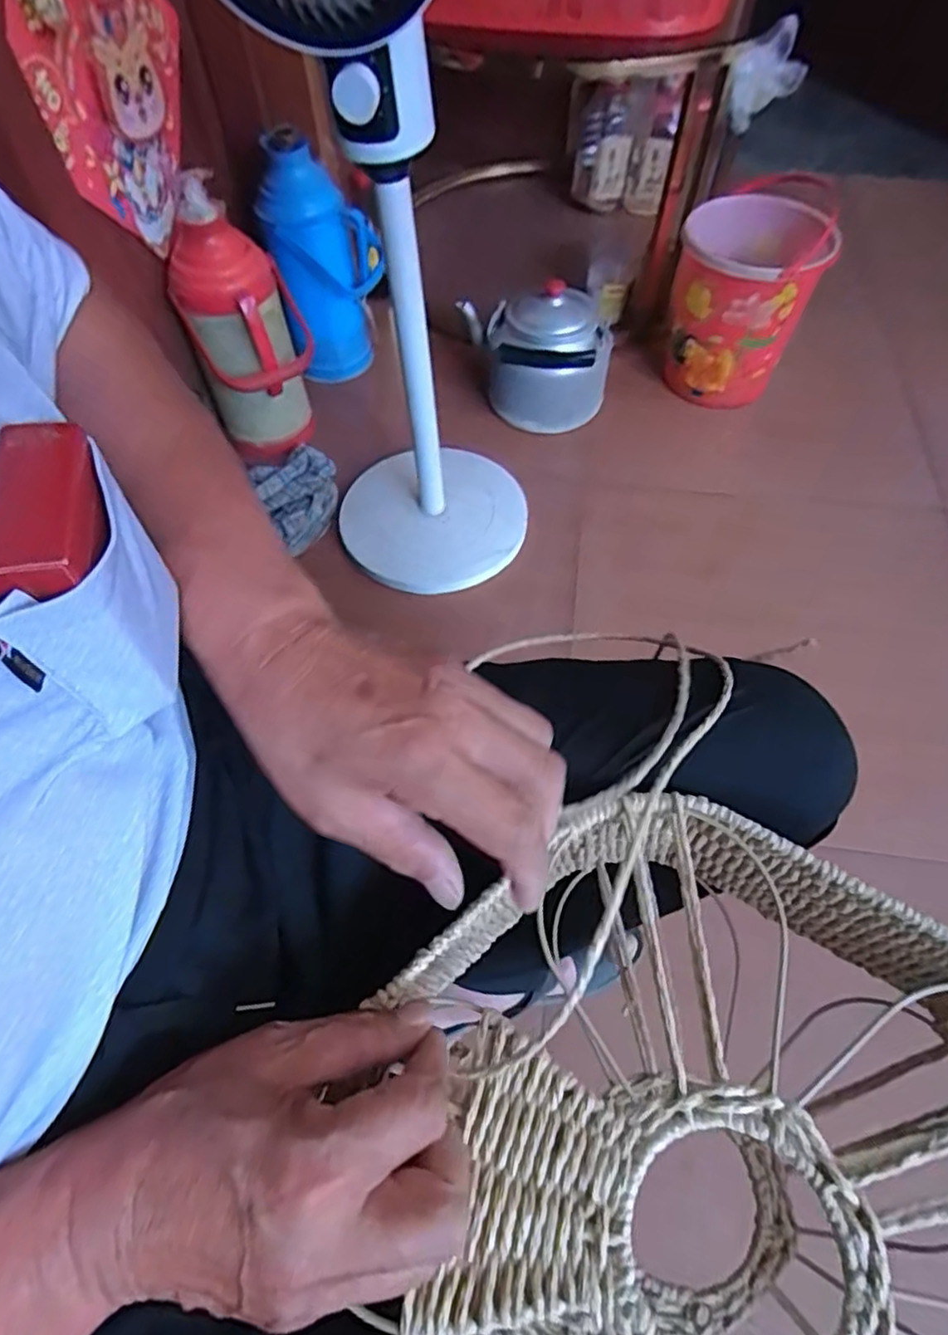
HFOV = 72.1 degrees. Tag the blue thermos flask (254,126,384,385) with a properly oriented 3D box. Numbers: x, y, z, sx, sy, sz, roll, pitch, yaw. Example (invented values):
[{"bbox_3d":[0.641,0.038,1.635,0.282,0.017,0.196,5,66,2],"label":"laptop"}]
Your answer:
[{"bbox_3d":[-0.254,-0.704,1.141,0.172,0.362,0.154,-2,58,-1],"label":"blue thermos flask"}]

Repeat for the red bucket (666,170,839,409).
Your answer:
[{"bbox_3d":[0.464,-0.633,1.159,0.221,0.281,0.215,0,58,1],"label":"red bucket"}]

